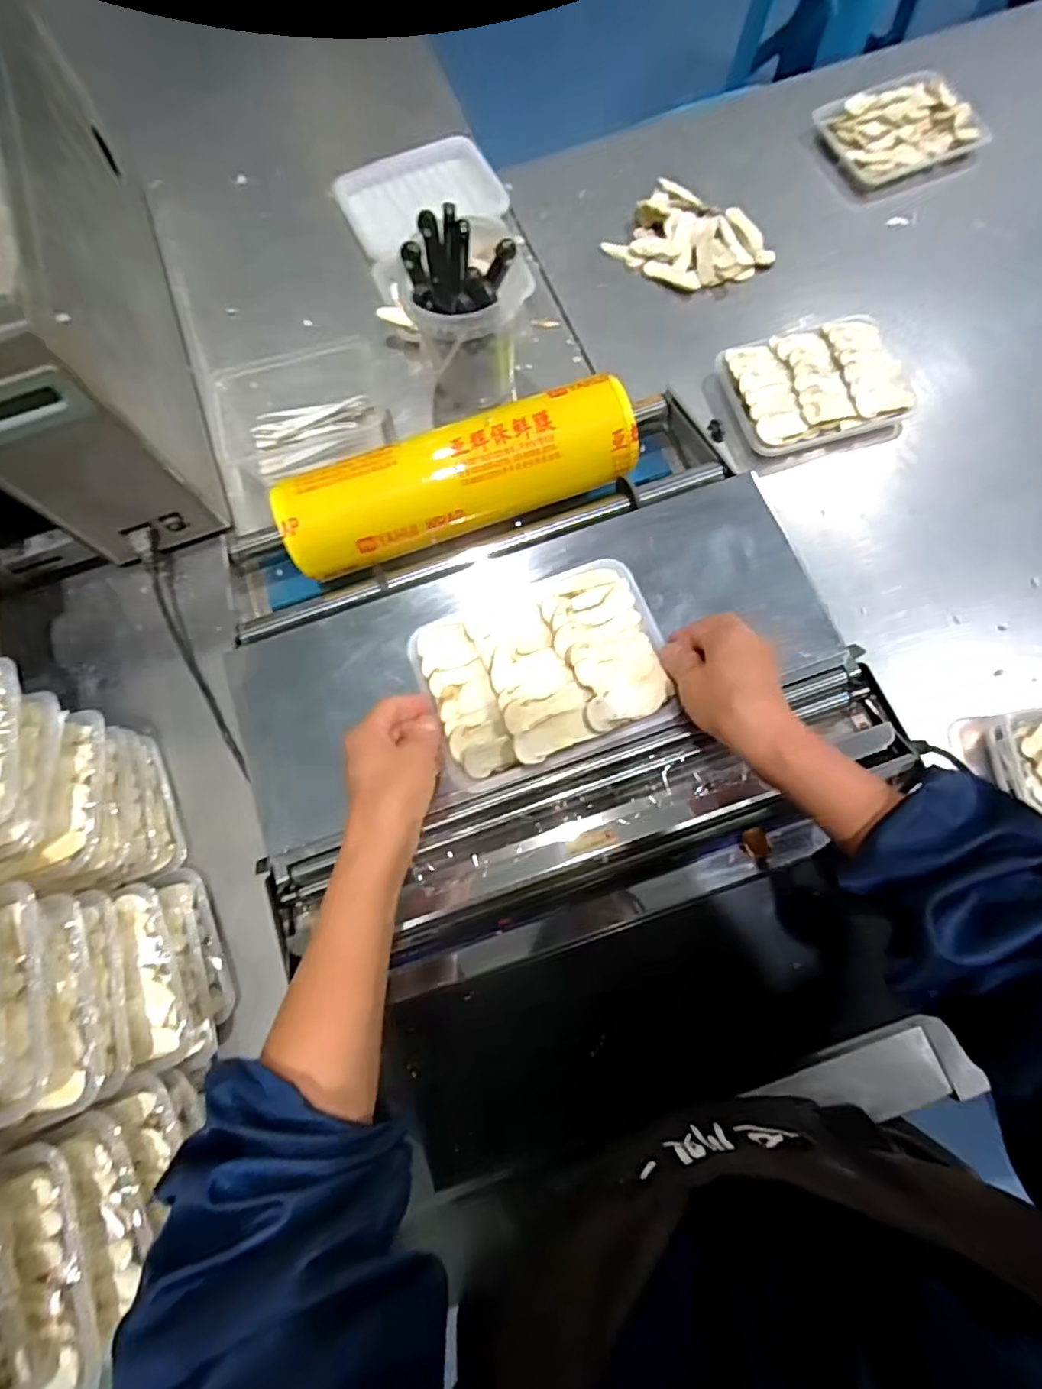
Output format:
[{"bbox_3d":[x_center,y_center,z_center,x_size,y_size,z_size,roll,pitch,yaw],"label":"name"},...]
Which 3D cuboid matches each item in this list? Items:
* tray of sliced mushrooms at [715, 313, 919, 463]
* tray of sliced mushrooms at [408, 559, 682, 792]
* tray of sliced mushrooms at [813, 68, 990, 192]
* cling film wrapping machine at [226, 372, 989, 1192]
[{"bbox_3d":[0.309,-0.323,0.628,0.176,0.036,0.132,-17,76,-3],"label":"tray of sliced mushrooms"},{"bbox_3d":[0.018,-0.020,0.445,0.178,0.022,0.135,-20,76,-4],"label":"tray of sliced mushrooms"},{"bbox_3d":[0.458,-0.695,0.728,0.172,0.020,0.152,-20,76,-4],"label":"tray of sliced mushrooms"},{"bbox_3d":[0.033,0.049,0.508,0.460,0.148,0.584,-20,76,-4],"label":"cling film wrapping machine"}]

